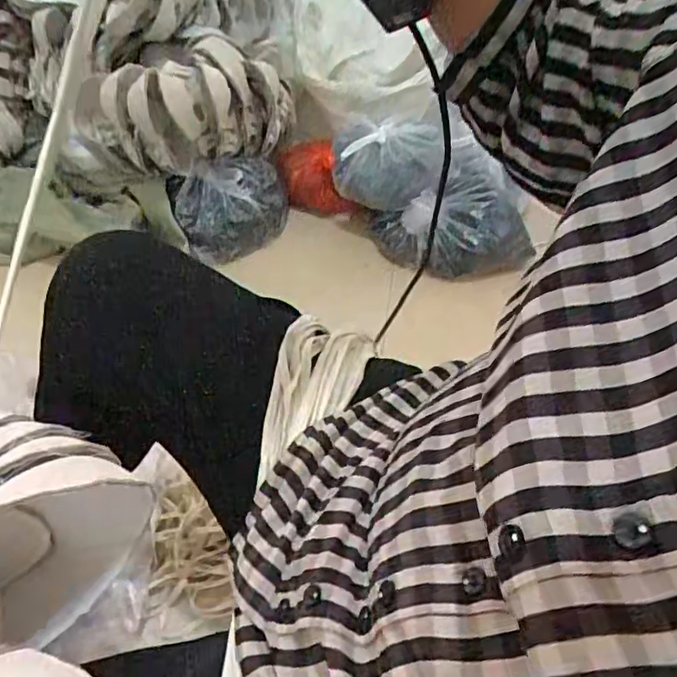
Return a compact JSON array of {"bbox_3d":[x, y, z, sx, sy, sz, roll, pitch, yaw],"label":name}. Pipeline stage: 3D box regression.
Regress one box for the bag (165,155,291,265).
[{"bbox_3d":[-0.202,-0.246,1.117,0.214,0.144,0.115,-23,55,-19],"label":"bag"}]

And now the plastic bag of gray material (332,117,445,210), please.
[{"bbox_3d":[0.098,-0.339,1.111,0.220,0.143,0.118,11,51,7],"label":"plastic bag of gray material"}]

